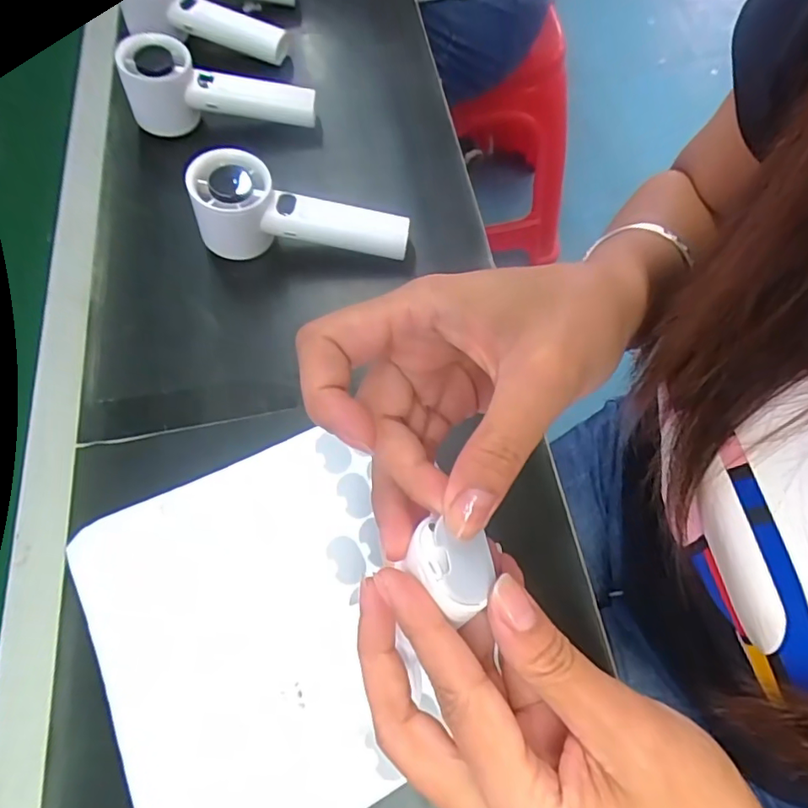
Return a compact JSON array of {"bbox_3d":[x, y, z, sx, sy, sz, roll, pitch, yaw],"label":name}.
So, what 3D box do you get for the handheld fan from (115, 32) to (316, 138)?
[{"bbox_3d":[-0.153,-0.268,0.455,0.151,0.056,0.046,-2,65,2],"label":"handheld fan"}]

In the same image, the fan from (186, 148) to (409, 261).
[{"bbox_3d":[-0.074,-0.142,0.399,0.151,0.067,0.048,0,65,5],"label":"fan"}]

